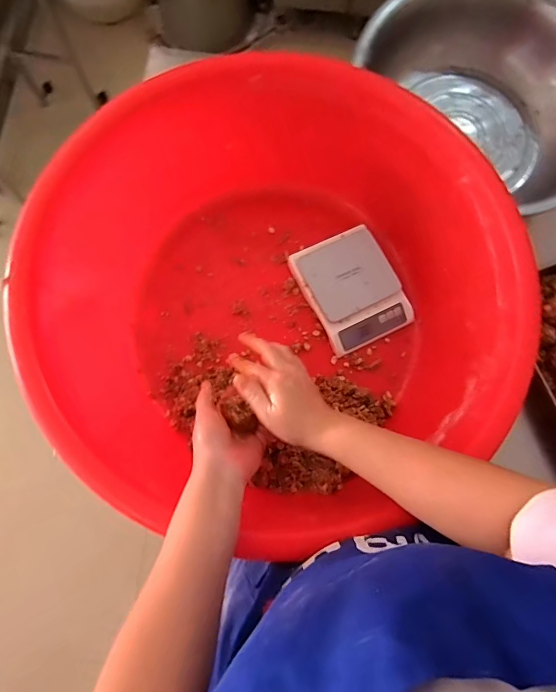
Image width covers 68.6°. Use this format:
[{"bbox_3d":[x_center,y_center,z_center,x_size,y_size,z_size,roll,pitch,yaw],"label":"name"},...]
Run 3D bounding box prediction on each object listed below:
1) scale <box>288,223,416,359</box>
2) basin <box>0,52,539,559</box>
[{"bbox_3d":[0.121,-0.095,0.663,0.147,0.040,0.183,-27,78,-7],"label":"scale"},{"bbox_3d":[-0.002,-0.073,0.586,0.592,0.191,0.591,-36,79,-9],"label":"basin"}]

